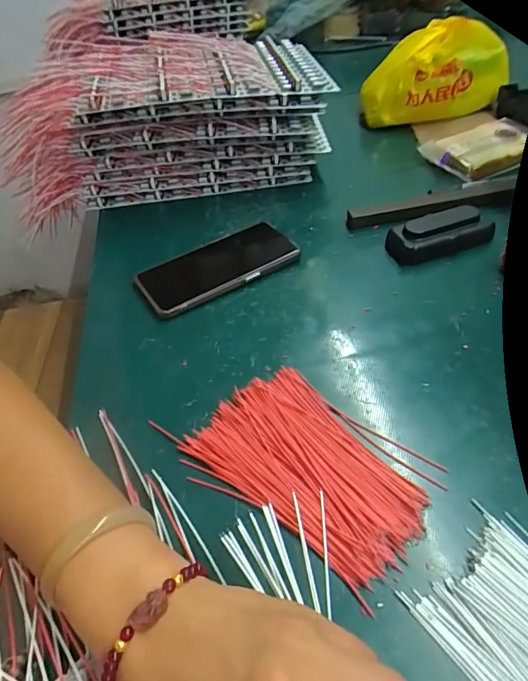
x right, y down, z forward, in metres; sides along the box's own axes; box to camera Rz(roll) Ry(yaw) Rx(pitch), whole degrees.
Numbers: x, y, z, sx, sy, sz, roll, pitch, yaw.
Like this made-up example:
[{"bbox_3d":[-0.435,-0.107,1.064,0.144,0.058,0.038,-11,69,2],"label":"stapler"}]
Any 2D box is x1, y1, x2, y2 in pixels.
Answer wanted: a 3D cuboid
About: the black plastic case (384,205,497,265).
[{"bbox_3d":[0.182,-0.111,0.471,0.105,0.033,0.046,-13,47,-8],"label":"black plastic case"}]

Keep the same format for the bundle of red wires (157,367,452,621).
[{"bbox_3d":[0.030,0.079,0.314,0.162,0.010,0.107,27,54,27],"label":"bundle of red wires"}]

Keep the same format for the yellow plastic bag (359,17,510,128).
[{"bbox_3d":[0.239,-0.388,0.655,0.183,0.104,0.085,-13,46,-3],"label":"yellow plastic bag"}]

